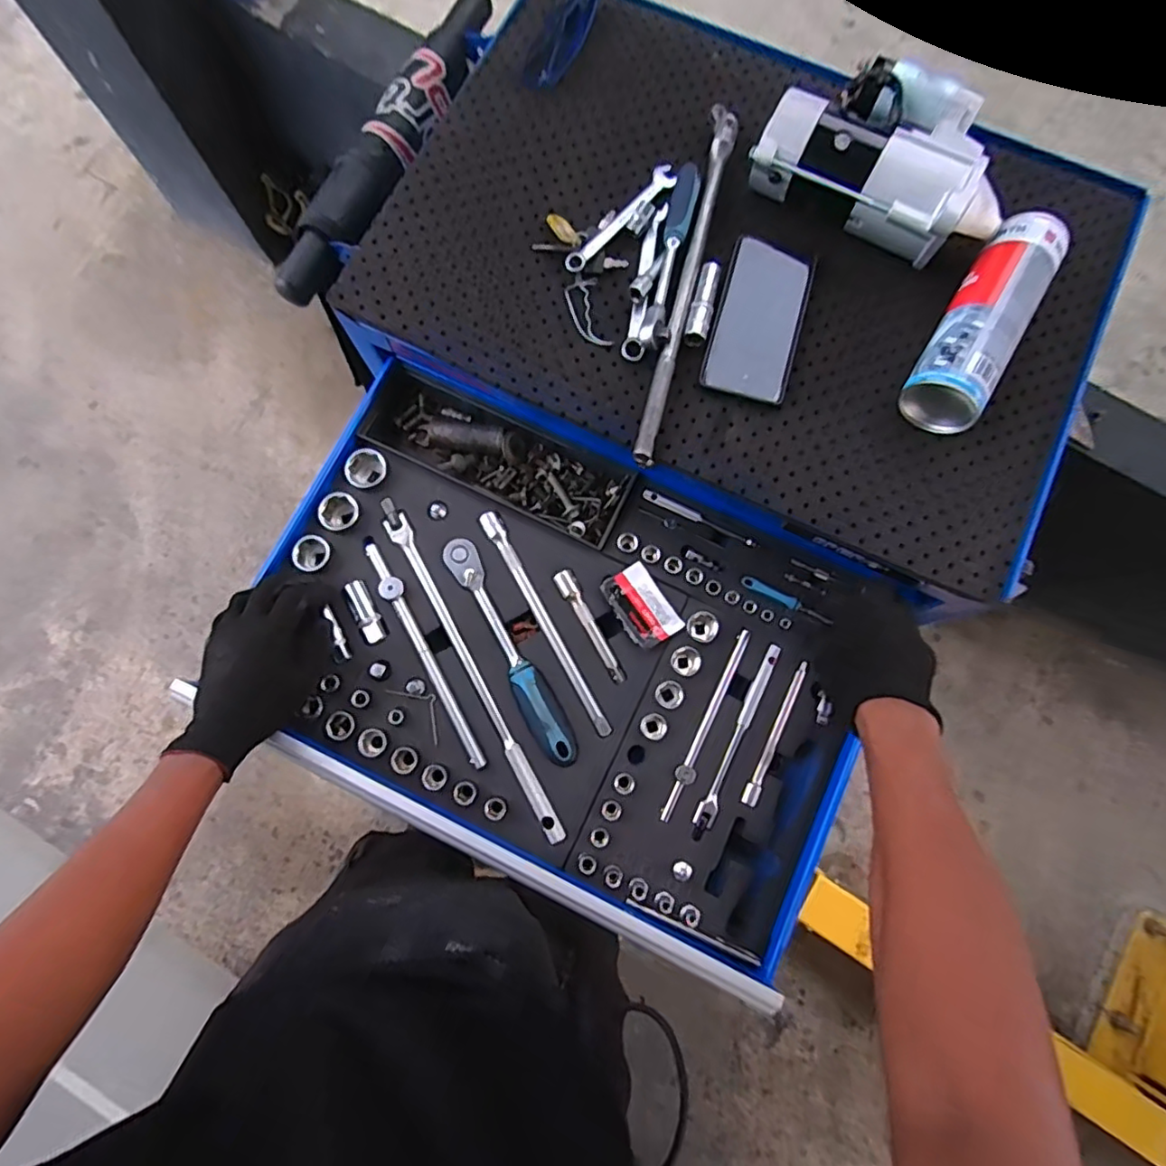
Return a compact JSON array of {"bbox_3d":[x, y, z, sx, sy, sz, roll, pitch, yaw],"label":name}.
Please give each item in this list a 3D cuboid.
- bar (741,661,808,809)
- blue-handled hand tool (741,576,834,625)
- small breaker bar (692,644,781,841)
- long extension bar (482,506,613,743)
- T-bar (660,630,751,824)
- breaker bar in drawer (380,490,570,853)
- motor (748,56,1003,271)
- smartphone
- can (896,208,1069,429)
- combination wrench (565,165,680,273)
[{"bbox_3d":[0.187,0.145,0.588,0.013,0.012,0.143,26,76,6],"label":"bar"},{"bbox_3d":[0.200,0.015,0.609,0.088,0.008,0.013,26,76,6],"label":"blue-handled hand tool"},{"bbox_3d":[0.149,0.151,0.586,0.018,0.012,0.195,26,76,6],"label":"small breaker bar"},{"bbox_3d":[-0.039,0.038,0.611,0.018,0.015,0.252,-27,77,-8],"label":"long extension bar"},{"bbox_3d":[0.120,0.136,0.589,0.016,0.012,0.194,26,76,6],"label":"T-bar"},{"bbox_3d":[-0.114,0.079,0.600,0.022,0.018,0.372,-29,83,-3],"label":"breaker bar in drawer"},{"bbox_3d":[0.277,-0.384,0.568,0.228,0.087,0.135,34,83,6],"label":"motor"},{"bbox_3d":[0.167,-0.252,0.581,0.078,0.012,0.162,15,83,3],"label":"smartphone"},{"bbox_3d":[0.359,-0.231,0.549,0.068,0.059,0.218,31,83,5],"label":"can"},{"bbox_3d":[0.043,-0.361,0.604,0.032,0.011,0.163,37,85,6],"label":"combination wrench"}]

